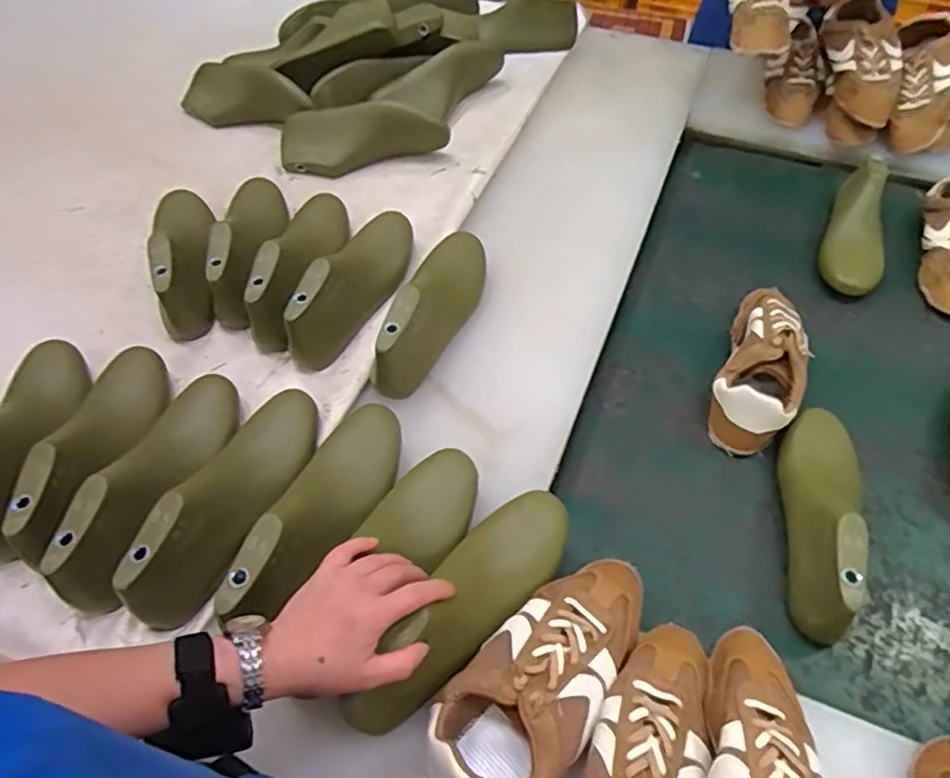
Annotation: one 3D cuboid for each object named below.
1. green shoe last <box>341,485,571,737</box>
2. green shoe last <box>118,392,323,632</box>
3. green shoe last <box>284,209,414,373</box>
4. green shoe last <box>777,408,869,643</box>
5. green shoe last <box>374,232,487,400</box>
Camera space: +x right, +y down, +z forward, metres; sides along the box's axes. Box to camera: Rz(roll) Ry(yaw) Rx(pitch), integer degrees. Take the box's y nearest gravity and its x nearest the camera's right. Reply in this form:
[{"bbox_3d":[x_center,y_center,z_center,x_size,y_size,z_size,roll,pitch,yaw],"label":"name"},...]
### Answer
[{"bbox_3d":[-0.004,0.178,0.542,0.074,0.079,0.250,32,55,22],"label":"green shoe last"},{"bbox_3d":[-0.218,0.097,0.599,0.087,0.086,0.243,14,55,12],"label":"green shoe last"},{"bbox_3d":[-0.140,-0.142,0.758,0.075,0.074,0.247,14,55,11],"label":"green shoe last"},{"bbox_3d":[0.355,0.120,0.641,0.066,0.092,0.246,10,54,8],"label":"green shoe last"},{"bbox_3d":[-0.049,-0.109,0.741,0.079,0.077,0.254,14,55,11],"label":"green shoe last"}]

